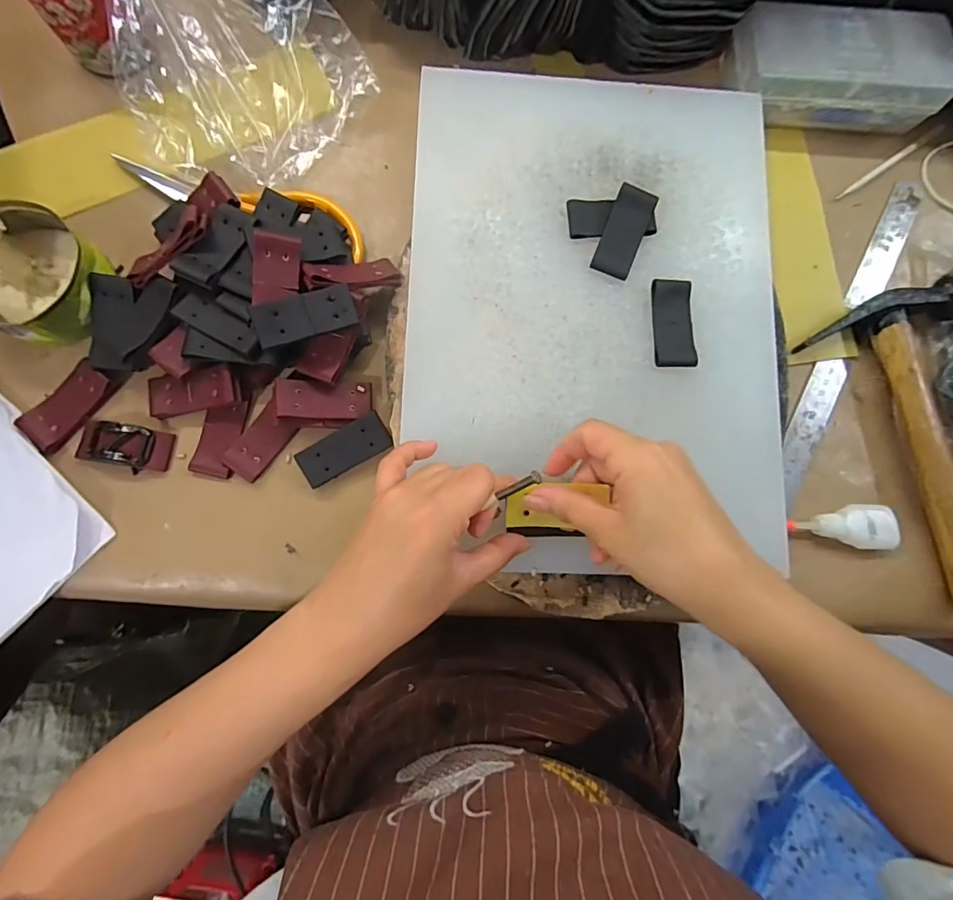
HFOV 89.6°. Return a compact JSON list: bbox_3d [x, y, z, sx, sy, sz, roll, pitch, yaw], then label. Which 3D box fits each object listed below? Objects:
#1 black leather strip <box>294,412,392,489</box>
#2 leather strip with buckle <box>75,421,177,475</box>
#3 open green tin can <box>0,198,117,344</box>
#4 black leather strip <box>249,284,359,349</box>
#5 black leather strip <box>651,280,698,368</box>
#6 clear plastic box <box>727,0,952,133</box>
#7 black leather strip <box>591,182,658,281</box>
[{"bbox_3d":[-0.090,0.000,0.329,0.063,0.010,0.028,-31,85,-7],"label":"black leather strip"},{"bbox_3d":[-0.239,-0.003,0.323,0.060,0.008,0.029,12,81,-2],"label":"leather strip with buckle"},{"bbox_3d":[-0.293,-0.115,0.321,0.081,0.045,0.077,0,82,-3],"label":"open green tin can"},{"bbox_3d":[-0.107,-0.084,0.300,0.060,0.004,0.025,-19,98,-14],"label":"black leather strip"},{"bbox_3d":[0.133,-0.086,0.325,0.027,0.012,0.059,0,82,-3],"label":"black leather strip"},{"bbox_3d":[0.274,-0.291,0.367,0.156,0.042,0.068,0,84,-3],"label":"clear plastic box"},{"bbox_3d":[0.100,-0.148,0.327,0.027,0.011,0.059,21,81,0],"label":"black leather strip"}]

